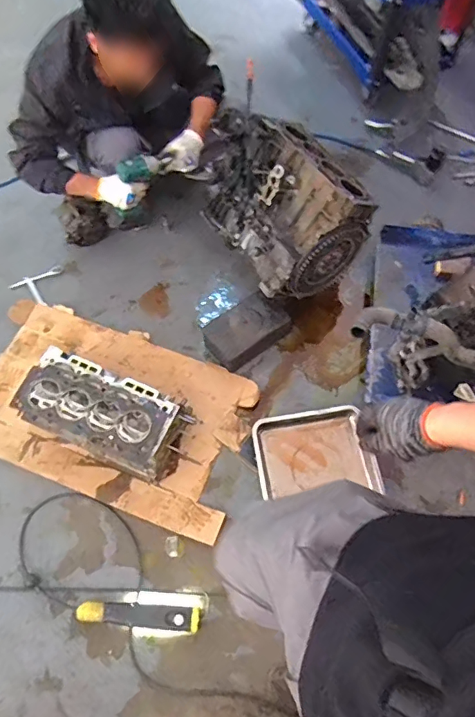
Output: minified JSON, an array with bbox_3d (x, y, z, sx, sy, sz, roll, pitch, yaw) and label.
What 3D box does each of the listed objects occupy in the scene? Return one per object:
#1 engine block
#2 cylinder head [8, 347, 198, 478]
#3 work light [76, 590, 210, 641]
[{"bbox_3d":[0.126,-0.527,1.585,0.344,0.346,0.561,-27,67,-12],"label":"engine block"},{"bbox_3d":[-0.398,0.163,1.465,0.490,0.162,0.232,20,66,9],"label":"cylinder head"},{"bbox_3d":[-0.250,0.678,1.308,0.331,0.032,0.113,0,63,1],"label":"work light"}]

